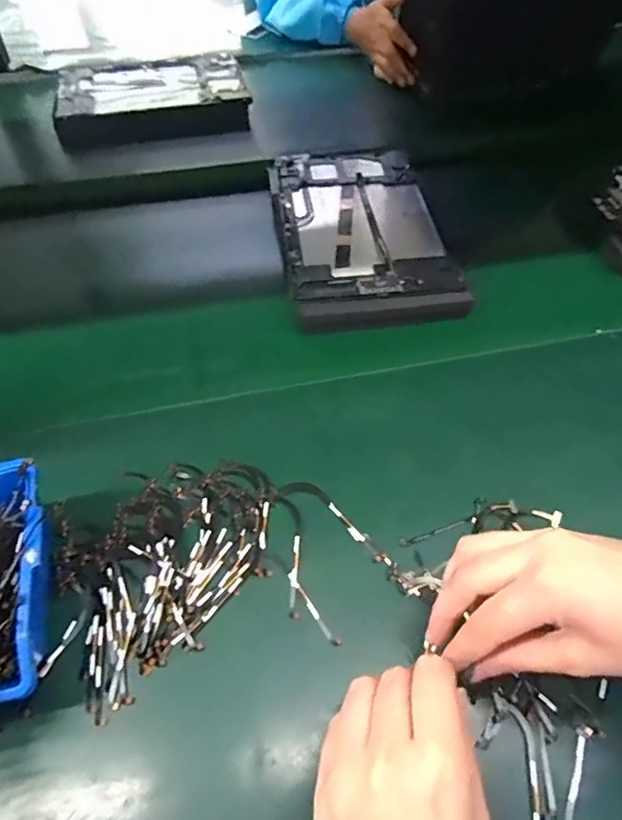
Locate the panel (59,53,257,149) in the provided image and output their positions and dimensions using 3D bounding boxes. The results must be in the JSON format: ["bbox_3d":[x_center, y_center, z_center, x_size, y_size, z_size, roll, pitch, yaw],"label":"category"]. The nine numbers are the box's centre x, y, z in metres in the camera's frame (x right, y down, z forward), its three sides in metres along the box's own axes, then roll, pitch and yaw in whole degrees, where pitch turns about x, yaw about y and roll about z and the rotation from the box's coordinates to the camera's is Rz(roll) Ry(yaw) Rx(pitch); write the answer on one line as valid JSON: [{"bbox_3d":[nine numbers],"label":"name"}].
[{"bbox_3d":[-0.221,-0.429,0.745,0.251,0.061,0.143,-13,54,-9],"label":"panel"}]

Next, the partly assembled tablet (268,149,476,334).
[{"bbox_3d":[0.045,-0.199,0.559,0.160,0.022,0.306,-8,54,-6],"label":"partly assembled tablet"}]

